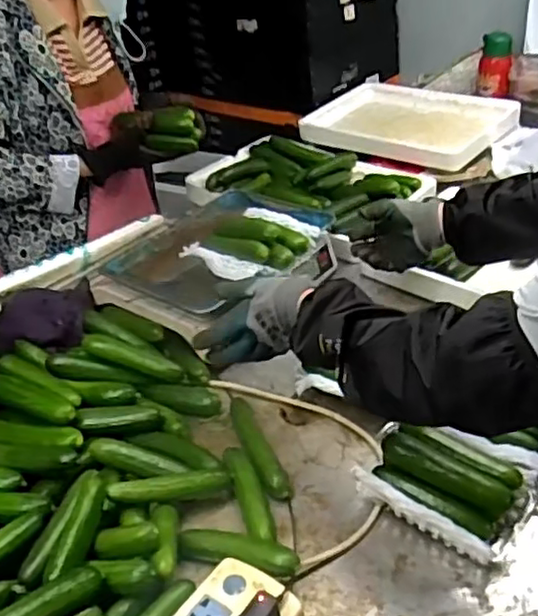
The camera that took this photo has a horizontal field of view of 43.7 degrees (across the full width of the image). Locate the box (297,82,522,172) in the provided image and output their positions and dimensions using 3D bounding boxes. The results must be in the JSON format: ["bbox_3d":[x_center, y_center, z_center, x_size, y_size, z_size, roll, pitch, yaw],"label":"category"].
[{"bbox_3d":[0.342,-0.458,1.662,0.479,0.059,0.351,18,40,32],"label":"box"}]

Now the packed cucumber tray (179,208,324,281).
[{"bbox_3d":[-0.027,-0.103,0.981,0.139,0.048,0.164,25,44,38],"label":"packed cucumber tray"}]

